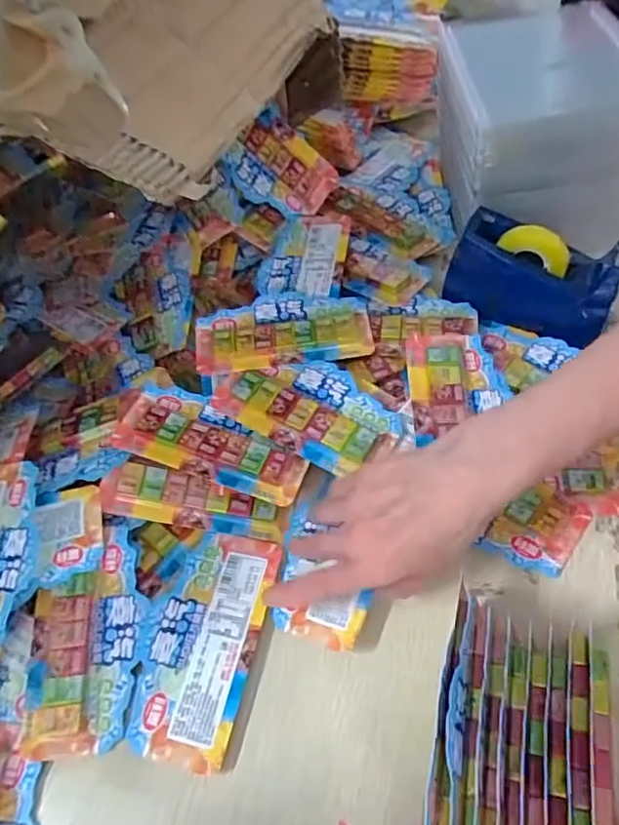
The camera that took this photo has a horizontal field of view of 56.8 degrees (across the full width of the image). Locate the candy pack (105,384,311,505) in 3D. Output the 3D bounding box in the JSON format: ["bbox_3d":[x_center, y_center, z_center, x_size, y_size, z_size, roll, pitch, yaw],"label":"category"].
[{"bbox_3d":[-0.073,0.021,0.439,0.148,0.021,0.065,12,57,17],"label":"candy pack"}]

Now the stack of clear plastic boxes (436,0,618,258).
[{"bbox_3d":[0.205,-0.261,0.533,0.156,0.141,0.200,-5,54,5],"label":"stack of clear plastic boxes"}]

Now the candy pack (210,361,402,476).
[{"bbox_3d":[-0.002,-0.008,0.448,0.142,0.018,0.075,22,61,23],"label":"candy pack"}]

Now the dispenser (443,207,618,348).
[{"bbox_3d":[0.184,-0.116,0.474,0.134,0.078,0.055,17,61,17],"label":"dispenser"}]

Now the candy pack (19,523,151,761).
[{"bbox_3d":[-0.150,0.149,0.389,0.073,0.016,0.142,-8,54,3],"label":"candy pack"}]

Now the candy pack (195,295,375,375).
[{"bbox_3d":[-0.022,-0.073,0.483,0.146,0.012,0.073,-10,53,1],"label":"candy pack"}]

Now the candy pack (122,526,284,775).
[{"bbox_3d":[-0.074,0.149,0.383,0.078,0.006,0.145,7,56,14],"label":"candy pack"}]

